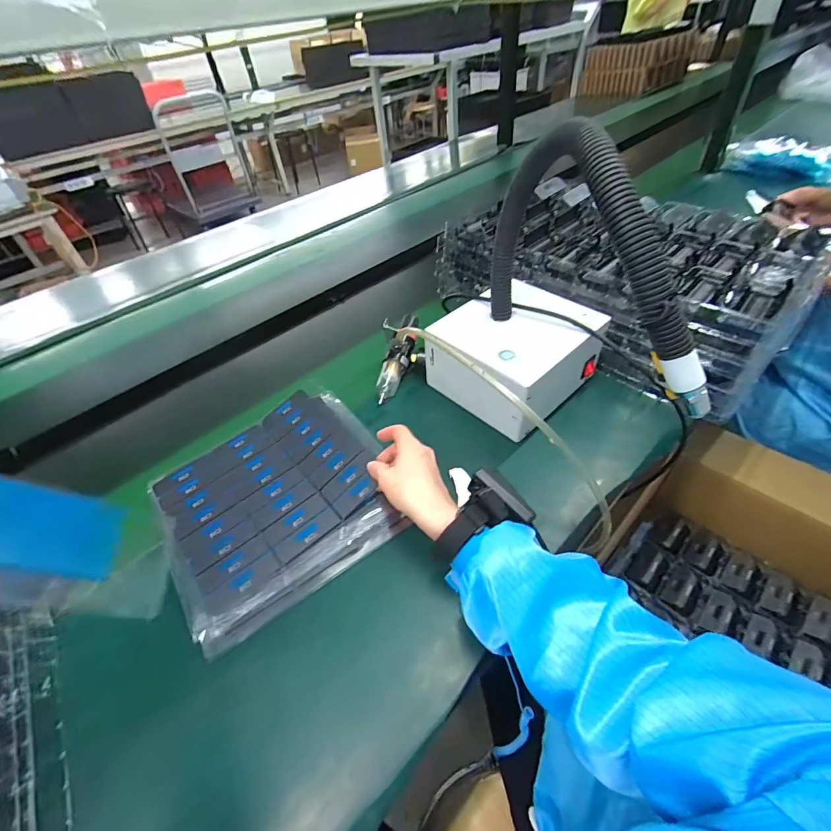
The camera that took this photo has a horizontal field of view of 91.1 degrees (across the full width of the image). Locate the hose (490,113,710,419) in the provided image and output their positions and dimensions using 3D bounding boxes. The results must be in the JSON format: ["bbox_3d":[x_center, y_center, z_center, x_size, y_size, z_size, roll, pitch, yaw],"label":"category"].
[{"bbox_3d":[0.159,-0.145,0.393,0.045,0.208,0.301,-20,47,-13],"label":"hose"}]

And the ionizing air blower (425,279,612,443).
[{"bbox_3d":[0.134,-0.087,0.572,0.196,0.101,0.183,-33,51,-23],"label":"ionizing air blower"}]

